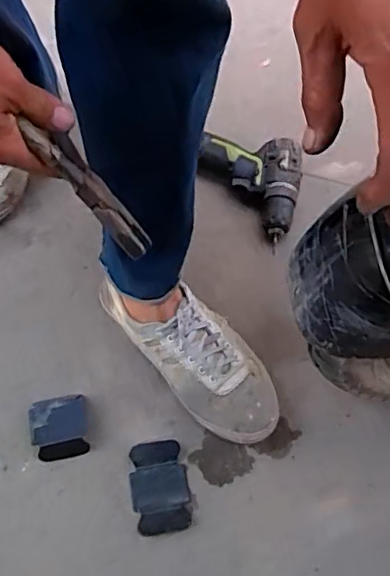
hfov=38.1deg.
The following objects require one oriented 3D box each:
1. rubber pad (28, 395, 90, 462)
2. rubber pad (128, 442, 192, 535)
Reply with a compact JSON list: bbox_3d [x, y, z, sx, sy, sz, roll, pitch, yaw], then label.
[{"bbox_3d":[-0.150,0.155,0.625,0.060,0.027,0.064,-9,65,-6],"label":"rubber pad"},{"bbox_3d":[-0.038,0.213,0.605,0.061,0.022,0.091,-11,65,-7],"label":"rubber pad"}]

